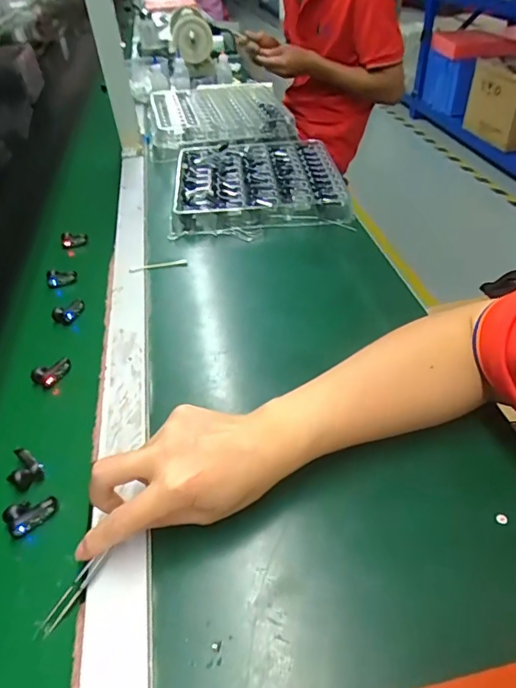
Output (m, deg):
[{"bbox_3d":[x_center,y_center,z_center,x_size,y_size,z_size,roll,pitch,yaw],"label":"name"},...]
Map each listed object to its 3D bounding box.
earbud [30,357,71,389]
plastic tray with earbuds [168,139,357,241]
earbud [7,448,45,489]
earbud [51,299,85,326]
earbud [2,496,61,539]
[{"bbox_3d":[-0.202,0.027,0.459,0.022,0.018,0.034,16,46,21],"label":"earbud"},{"bbox_3d":[0.001,-0.252,0.740,0.256,0.051,0.263,-3,42,1],"label":"plastic tray with earbuds"},{"bbox_3d":[-0.190,0.099,0.377,0.035,0.012,0.024,28,51,30],"label":"earbud"},{"bbox_3d":[-0.209,-0.036,0.523,0.018,0.015,0.037,30,52,32],"label":"earbud"},{"bbox_3d":[-0.169,0.125,0.349,0.036,0.010,0.024,-31,48,-27],"label":"earbud"}]

